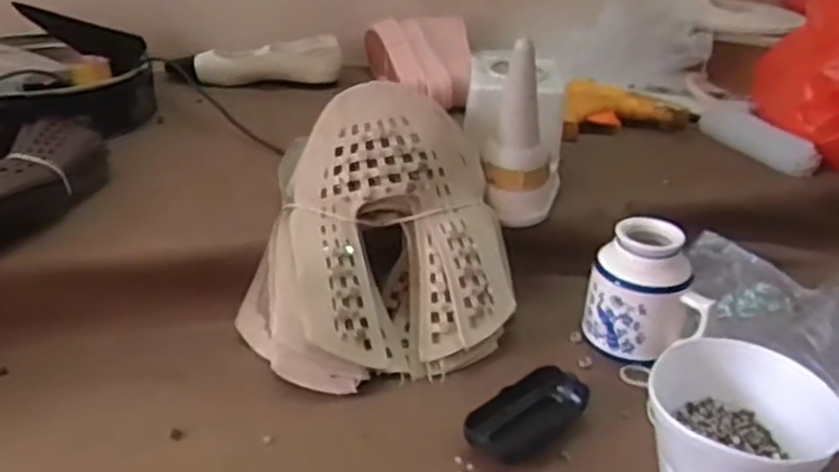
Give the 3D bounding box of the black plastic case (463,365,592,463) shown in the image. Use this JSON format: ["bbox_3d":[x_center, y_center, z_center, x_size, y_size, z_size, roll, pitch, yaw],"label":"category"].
[{"bbox_3d":[0.087,0.144,0.610,0.109,0.028,0.048,-23,38,-37],"label":"black plastic case"}]

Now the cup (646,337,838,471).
[{"bbox_3d":[0.236,0.144,0.559,0.123,0.073,0.129,2,29,-1],"label":"cup"}]

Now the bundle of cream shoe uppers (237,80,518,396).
[{"bbox_3d":[-0.031,-0.005,0.681,0.234,0.195,0.198,1,30,-2],"label":"bundle of cream shoe uppers"}]

